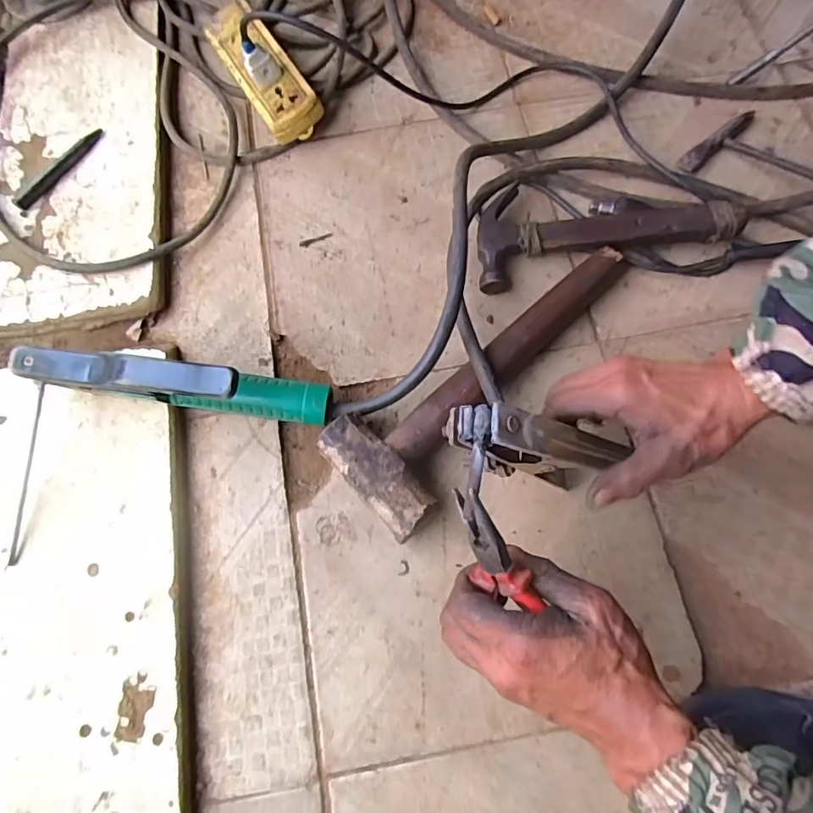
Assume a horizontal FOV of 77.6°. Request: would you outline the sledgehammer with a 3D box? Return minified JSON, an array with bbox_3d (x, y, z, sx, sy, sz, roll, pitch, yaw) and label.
[{"bbox_3d":[0.081,-0.031,0.444,0.323,0.049,0.106,-41,75,-12],"label":"sledgehammer"}]

